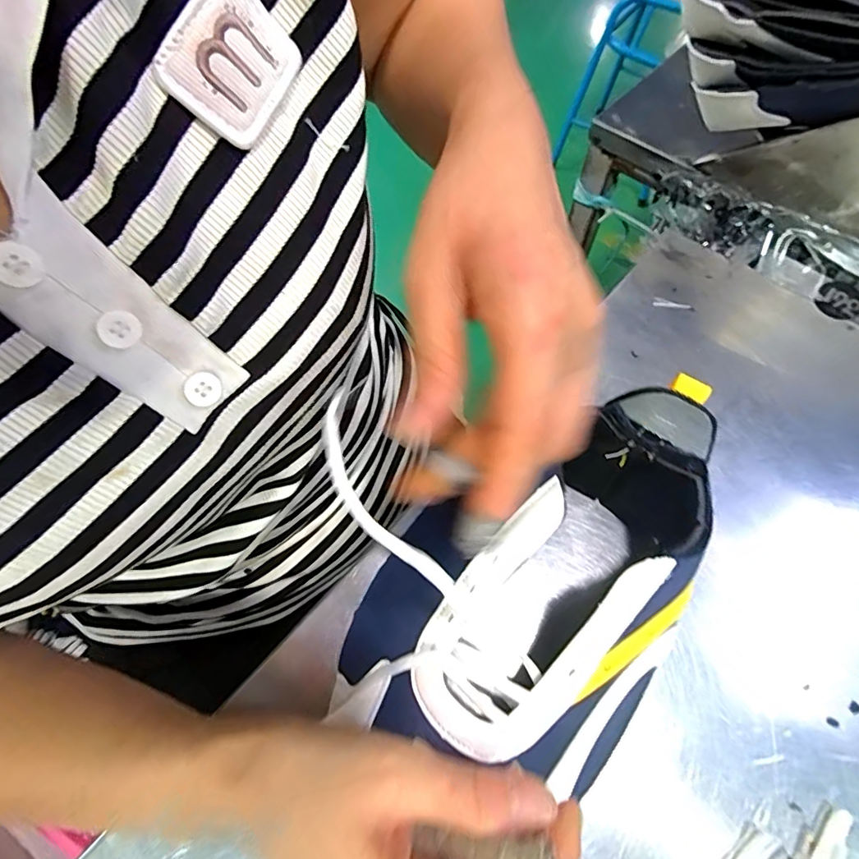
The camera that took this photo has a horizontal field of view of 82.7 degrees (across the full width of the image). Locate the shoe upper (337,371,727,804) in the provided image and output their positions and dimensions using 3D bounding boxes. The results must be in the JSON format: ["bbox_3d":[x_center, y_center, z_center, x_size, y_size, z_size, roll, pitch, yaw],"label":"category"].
[{"bbox_3d":[0.057,0.074,0.241,0.125,0.101,0.198,39,68,20],"label":"shoe upper"}]

